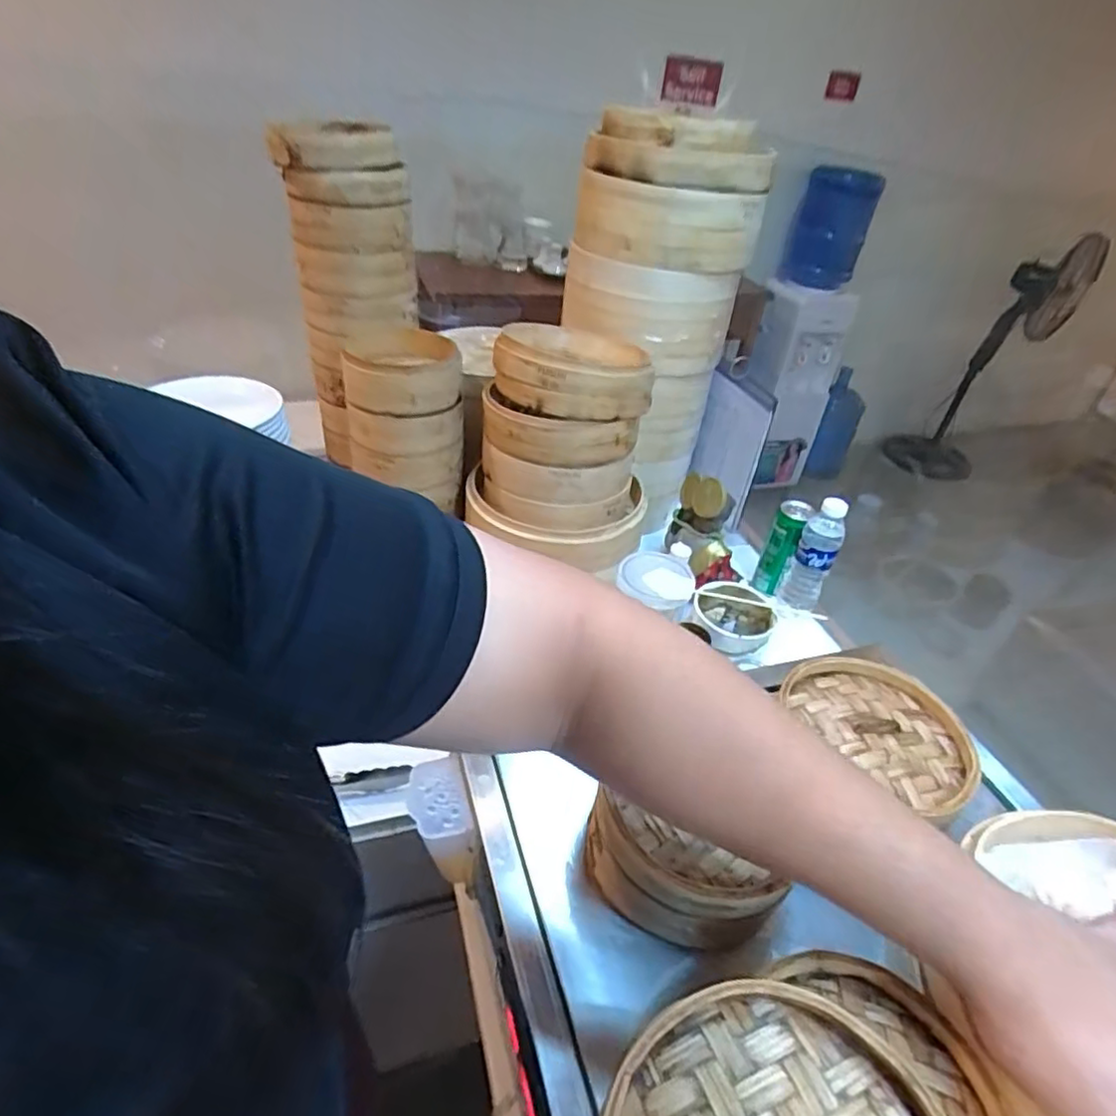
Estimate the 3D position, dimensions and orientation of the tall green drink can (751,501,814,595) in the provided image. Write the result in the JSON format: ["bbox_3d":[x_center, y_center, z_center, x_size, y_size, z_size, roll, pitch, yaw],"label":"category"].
[{"bbox_3d":[0.333,-0.015,0.973,0.049,0.136,0.052,23,40,20],"label":"tall green drink can"}]

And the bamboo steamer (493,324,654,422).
[{"bbox_3d":[0.019,-0.243,0.809,0.193,0.057,0.198,1,38,-7],"label":"bamboo steamer"}]

